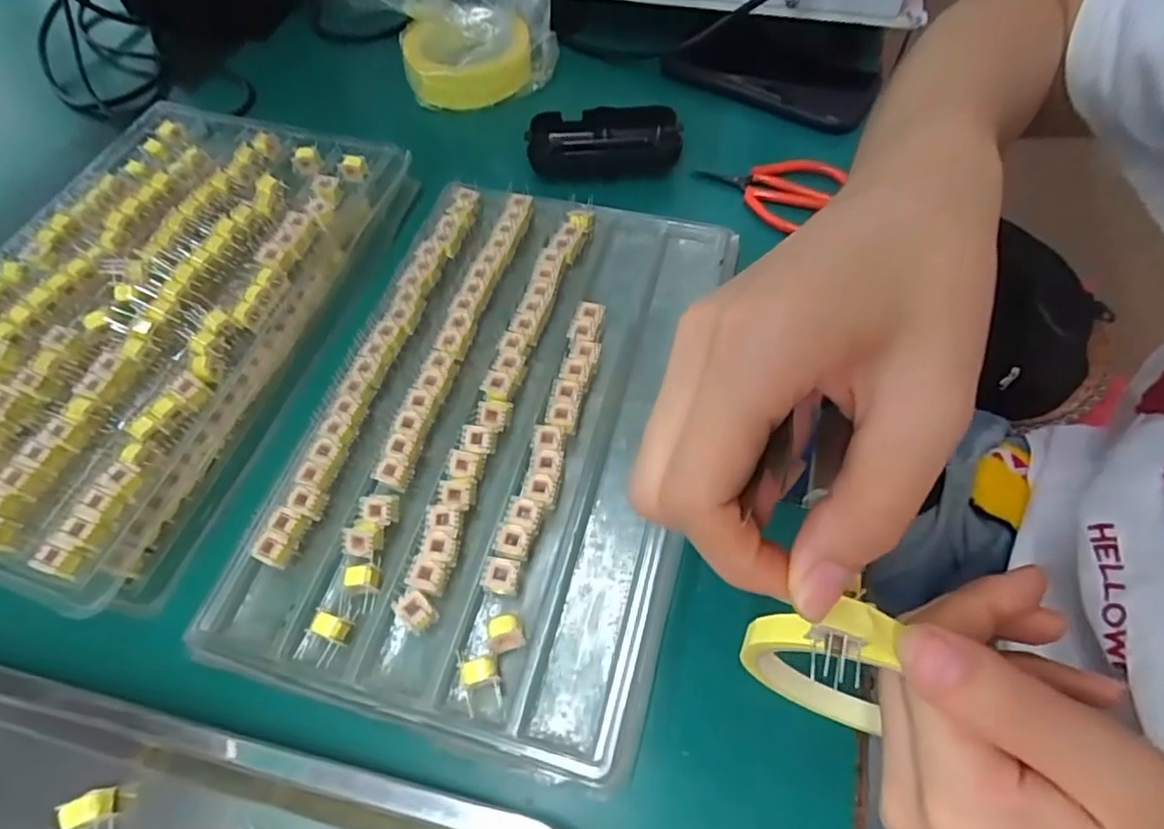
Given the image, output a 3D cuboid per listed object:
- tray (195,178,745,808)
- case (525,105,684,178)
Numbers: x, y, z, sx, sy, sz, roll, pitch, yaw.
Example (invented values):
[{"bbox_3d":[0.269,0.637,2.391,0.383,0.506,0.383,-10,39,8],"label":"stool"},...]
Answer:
[{"bbox_3d":[-0.040,-0.004,0.324,0.207,0.027,0.318,14,61,10],"label":"tray"},{"bbox_3d":[0.016,-0.204,0.435,0.109,0.024,0.051,-4,59,0],"label":"case"}]

